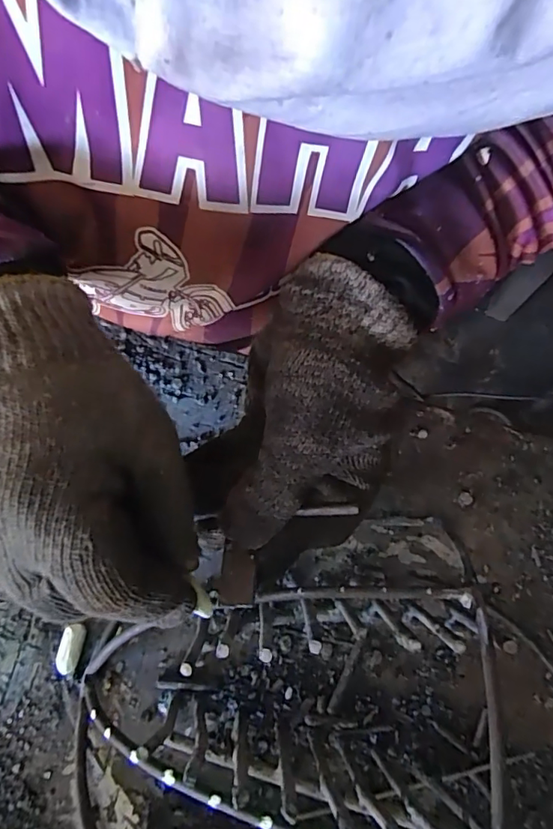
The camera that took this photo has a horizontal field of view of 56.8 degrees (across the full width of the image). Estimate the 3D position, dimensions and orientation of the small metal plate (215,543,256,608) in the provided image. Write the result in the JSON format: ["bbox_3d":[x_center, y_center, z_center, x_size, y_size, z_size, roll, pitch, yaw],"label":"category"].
[{"bbox_3d":[-0.018,0.073,0.229,0.015,0.004,0.025,0,61,1],"label":"small metal plate"}]

